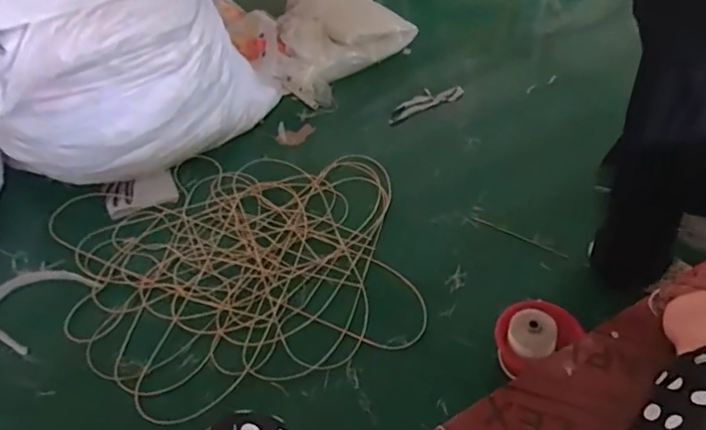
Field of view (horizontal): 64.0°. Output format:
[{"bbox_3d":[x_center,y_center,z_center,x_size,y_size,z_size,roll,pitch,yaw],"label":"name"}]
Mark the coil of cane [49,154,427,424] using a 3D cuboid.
[{"bbox_3d":[-0.327,0.133,1.640,0.951,0.039,0.824,-16,53,-11],"label":"coil of cane"}]

